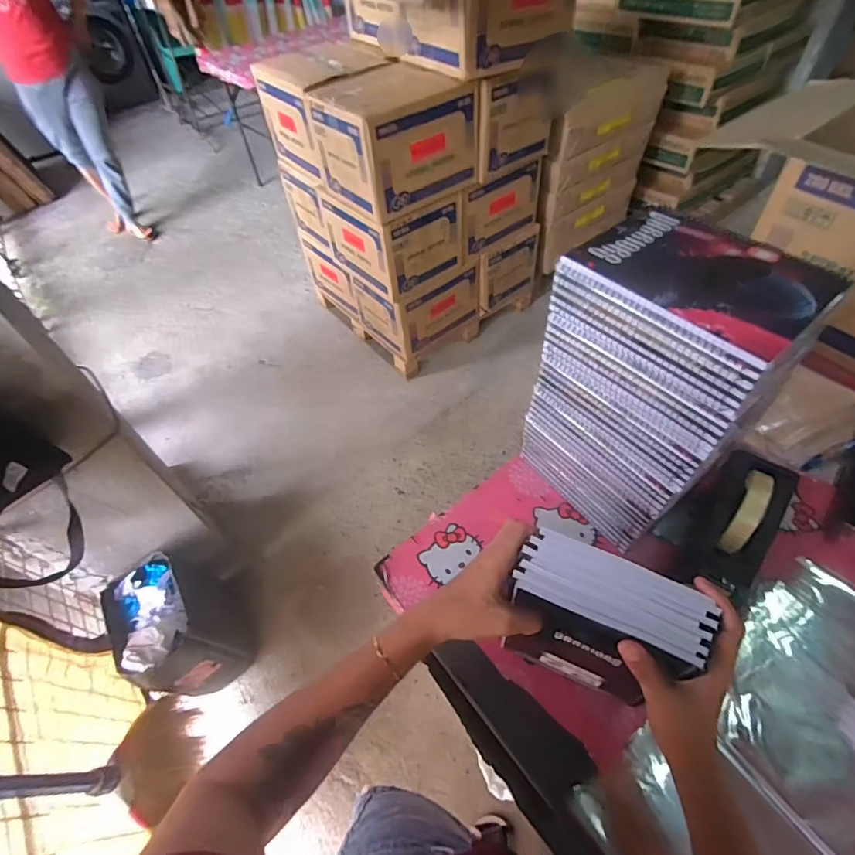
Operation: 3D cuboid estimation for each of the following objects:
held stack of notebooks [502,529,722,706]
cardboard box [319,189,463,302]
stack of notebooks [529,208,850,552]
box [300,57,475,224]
[{"bbox_3d":[0.158,0.193,0.456,0.153,0.186,0.061,21,57,19],"label":"held stack of notebooks"},{"bbox_3d":[-0.122,-0.726,1.729,0.358,0.289,0.388,-33,57,-19],"label":"cardboard box"},{"bbox_3d":[0.251,-0.036,0.543,0.158,0.328,0.200,-34,57,-19],"label":"stack of notebooks"},{"bbox_3d":[-0.107,-0.923,1.485,0.429,0.321,0.350,-33,57,-19],"label":"box"}]

